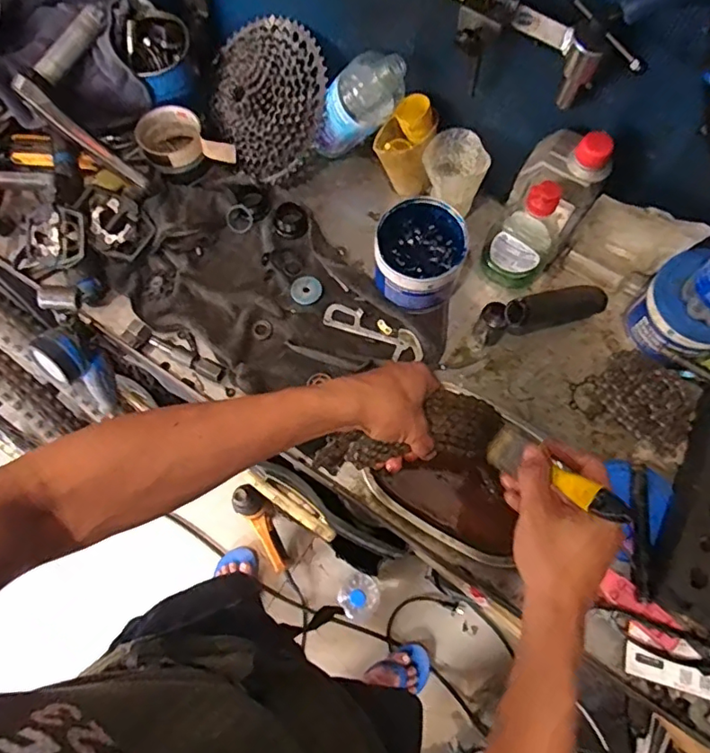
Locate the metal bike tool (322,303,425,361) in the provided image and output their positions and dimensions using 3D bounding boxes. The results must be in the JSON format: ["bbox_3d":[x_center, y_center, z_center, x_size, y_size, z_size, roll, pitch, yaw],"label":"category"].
[{"bbox_3d":[0.023,-0.053,0.651,0.122,0.010,0.037,23,73,9],"label":"metal bike tool"}]

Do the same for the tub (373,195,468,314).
[{"bbox_3d":[0.075,-0.141,0.637,0.099,0.089,0.110,12,72,6],"label":"tub"}]

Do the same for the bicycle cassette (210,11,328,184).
[{"bbox_3d":[-0.116,-0.353,0.679,0.168,0.053,0.192,-38,80,24],"label":"bicycle cassette"}]

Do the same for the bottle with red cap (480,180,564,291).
[{"bbox_3d":[0.187,-0.156,0.605,0.072,0.162,0.044,27,74,11],"label":"bottle with red cap"}]

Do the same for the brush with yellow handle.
[{"bbox_3d":[0.165,0.080,0.463,0.037,0.167,0.025,-33,109,-9],"label":"brush with yellow handle"}]

